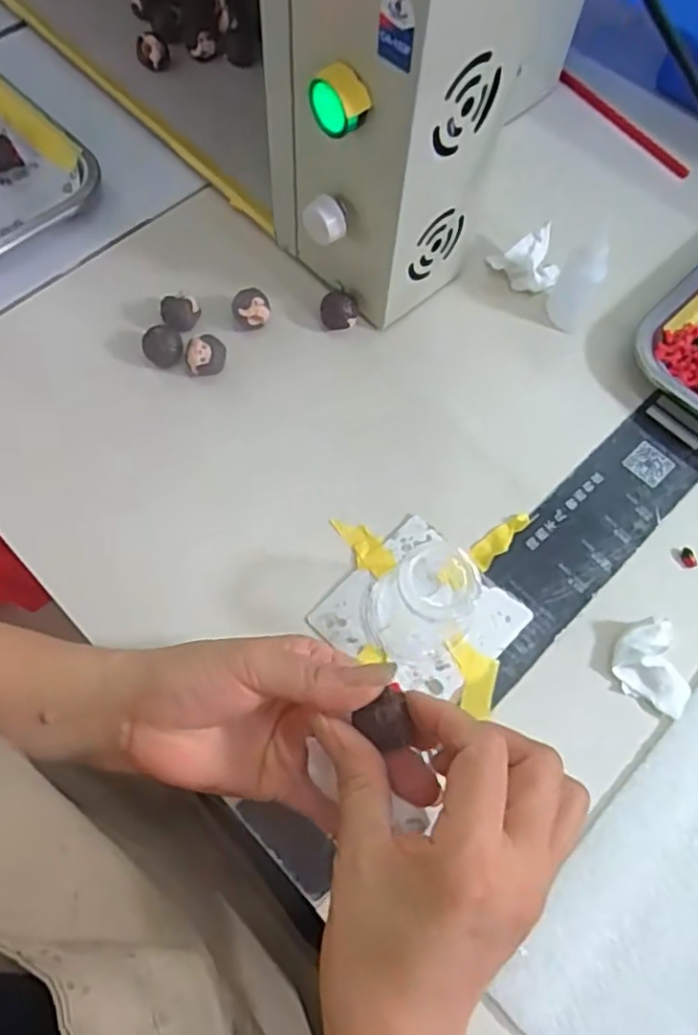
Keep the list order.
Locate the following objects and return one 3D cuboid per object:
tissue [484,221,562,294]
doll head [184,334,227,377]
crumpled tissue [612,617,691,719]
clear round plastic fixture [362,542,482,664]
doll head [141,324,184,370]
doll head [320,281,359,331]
[{"bbox_3d":[0.126,-0.180,0.463,0.047,0.030,0.031,-4,66,-5],"label":"tissue"},{"bbox_3d":[-0.090,-0.103,0.421,0.023,0.021,0.020,7,65,0],"label":"doll head"},{"bbox_3d":[0.163,0.080,0.356,0.037,0.017,0.051,2,65,-2],"label":"crumpled tissue"},{"bbox_3d":[0.039,0.040,0.344,0.055,0.062,0.052,1,65,-3],"label":"clear round plastic fixture"},{"bbox_3d":[-0.120,-0.109,0.427,0.024,0.021,0.023,1,65,-3],"label":"doll head"},{"bbox_3d":[-0.006,-0.140,0.443,0.025,0.024,0.021,19,66,6],"label":"doll head"}]

